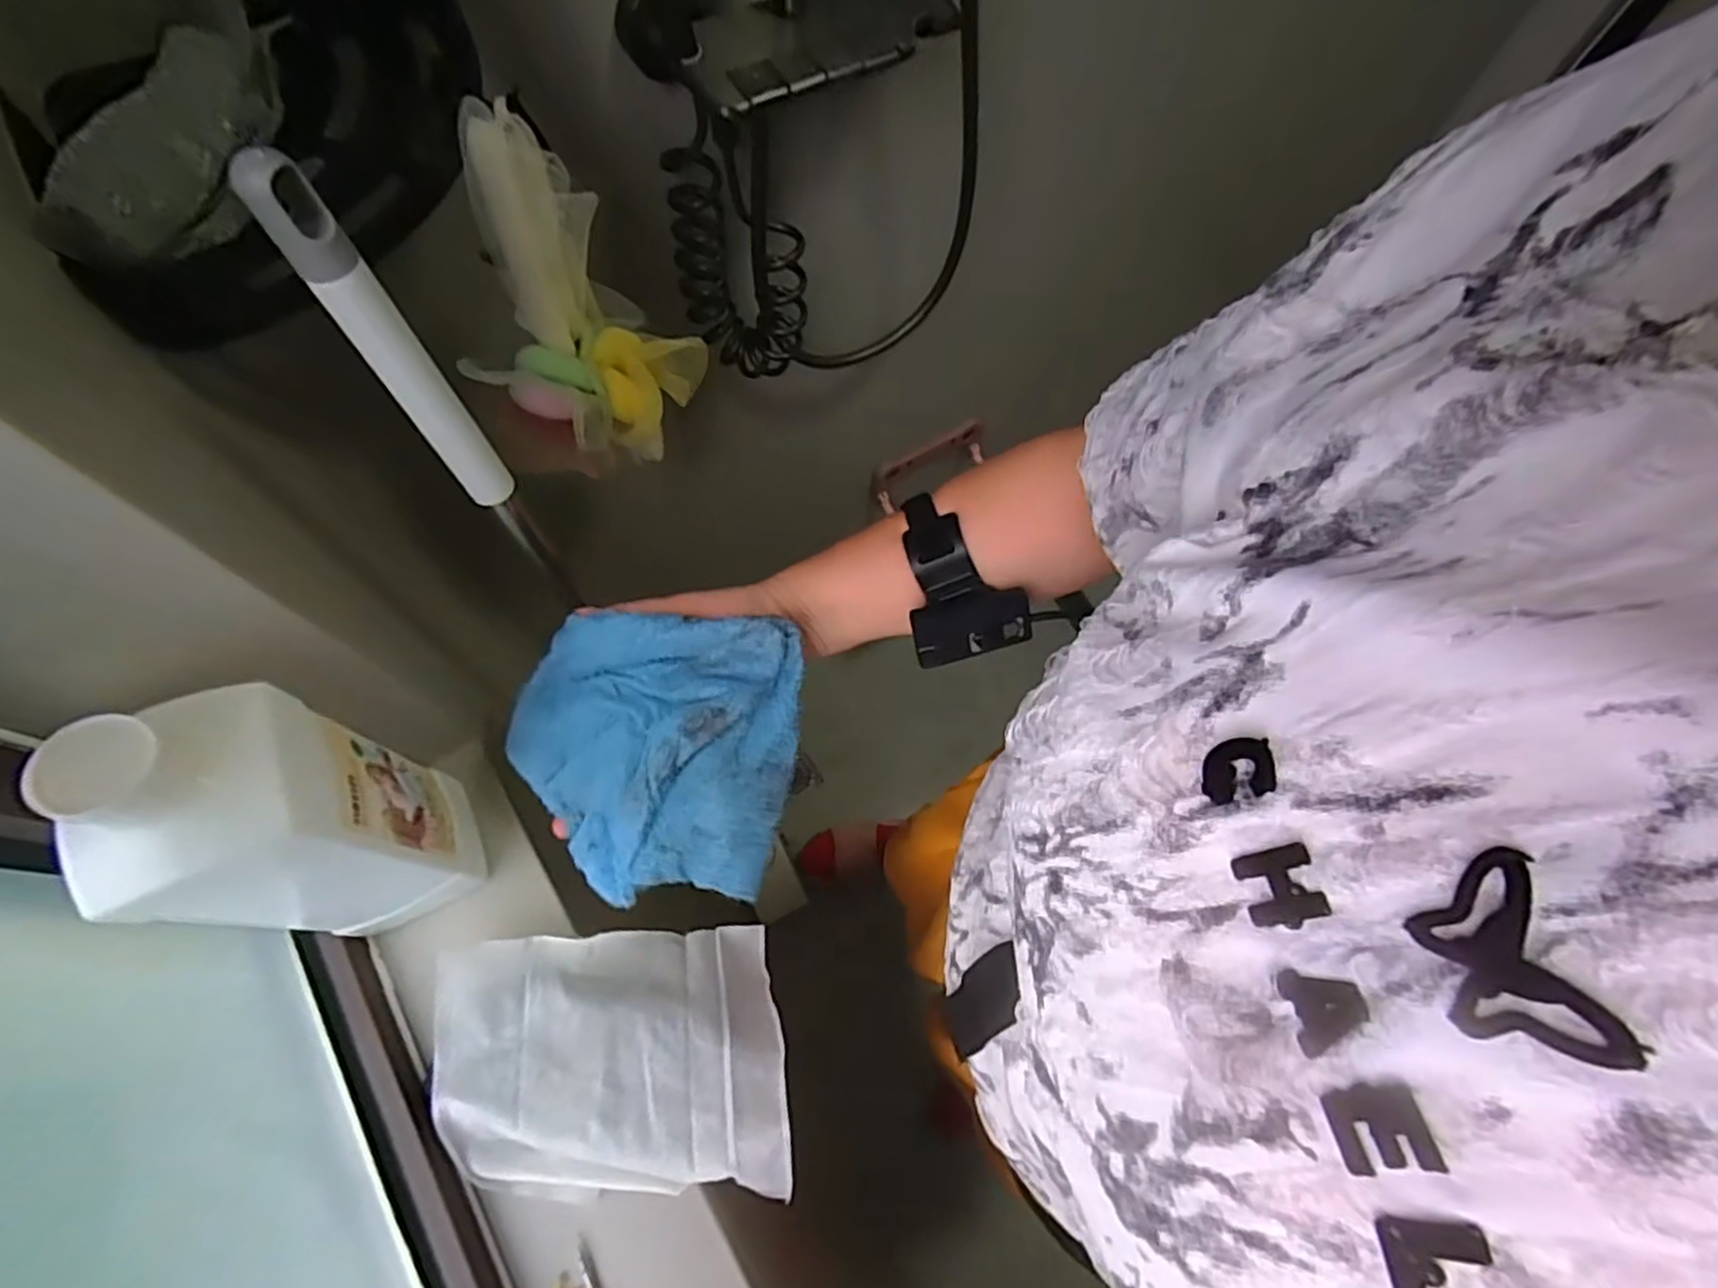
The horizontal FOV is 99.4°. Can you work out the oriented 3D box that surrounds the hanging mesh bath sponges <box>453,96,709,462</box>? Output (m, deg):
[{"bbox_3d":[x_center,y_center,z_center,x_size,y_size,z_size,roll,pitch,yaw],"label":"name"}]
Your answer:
[{"bbox_3d":[-0.184,-0.216,0.483,0.099,0.198,0.122,28,68,8],"label":"hanging mesh bath sponges"}]

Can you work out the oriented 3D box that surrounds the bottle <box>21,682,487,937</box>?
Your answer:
[{"bbox_3d":[-0.275,0.089,0.355,0.078,0.223,0.073,-26,70,-14],"label":"bottle"}]

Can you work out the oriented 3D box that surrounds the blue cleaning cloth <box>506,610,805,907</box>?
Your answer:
[{"bbox_3d":[-0.121,0.062,0.423,0.162,0.067,0.148,7,66,0],"label":"blue cleaning cloth"}]

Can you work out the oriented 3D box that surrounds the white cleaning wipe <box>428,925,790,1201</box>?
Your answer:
[{"bbox_3d":[-0.142,0.247,0.434,0.197,0.048,0.141,-2,67,-5],"label":"white cleaning wipe"}]

